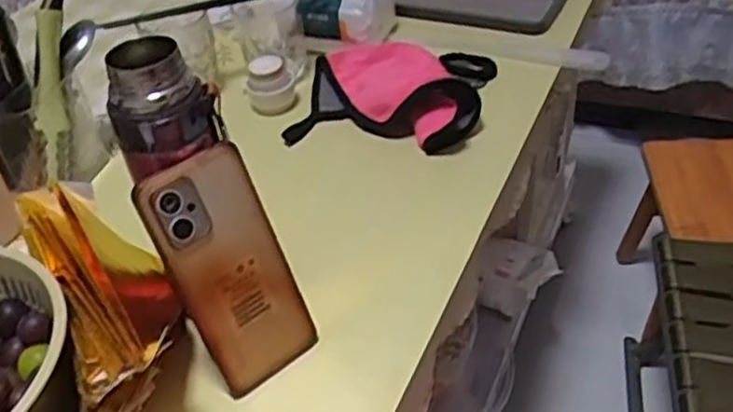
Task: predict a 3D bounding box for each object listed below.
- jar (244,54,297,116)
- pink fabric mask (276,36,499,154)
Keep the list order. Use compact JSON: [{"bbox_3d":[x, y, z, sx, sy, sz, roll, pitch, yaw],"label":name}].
[{"bbox_3d":[-0.103,-0.132,0.785,0.052,0.049,0.047,-10,40,-4],"label":"jar"},{"bbox_3d":[0.029,-0.122,0.763,0.195,0.057,0.172,3,41,11],"label":"pink fabric mask"}]

